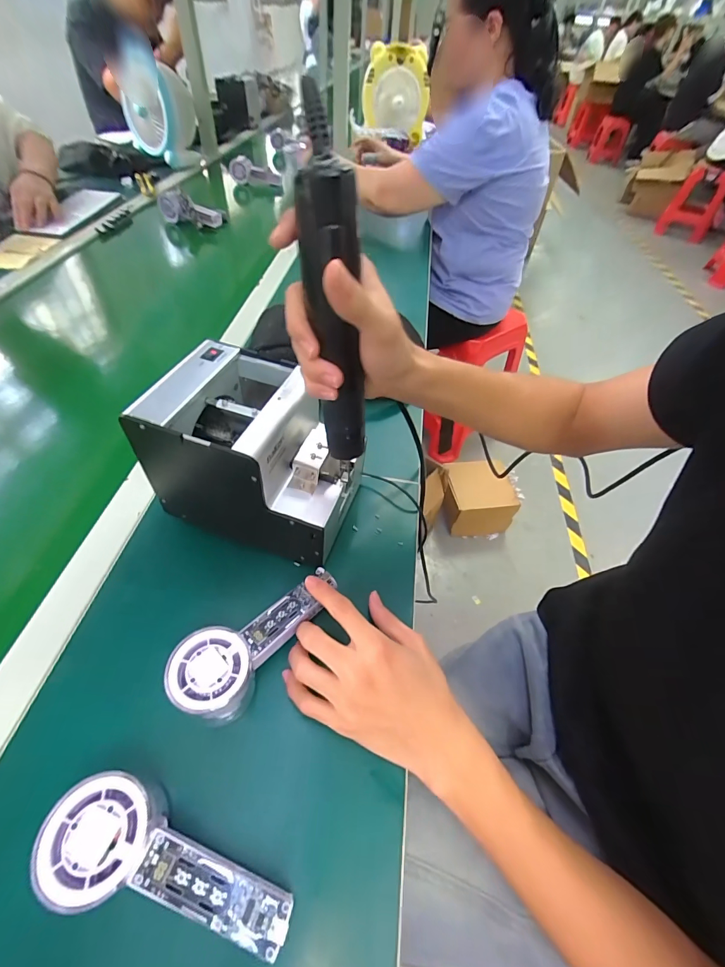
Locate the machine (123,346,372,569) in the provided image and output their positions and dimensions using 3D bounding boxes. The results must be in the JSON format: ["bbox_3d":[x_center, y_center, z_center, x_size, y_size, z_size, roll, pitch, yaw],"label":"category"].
[{"bbox_3d":[-0.095,-0.029,0.382,0.171,0.135,0.130,18,51,10],"label":"machine"}]

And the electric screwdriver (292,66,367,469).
[{"bbox_3d":[-0.019,-0.111,0.265,0.031,0.222,0.034,-19,39,-19],"label":"electric screwdriver"}]

